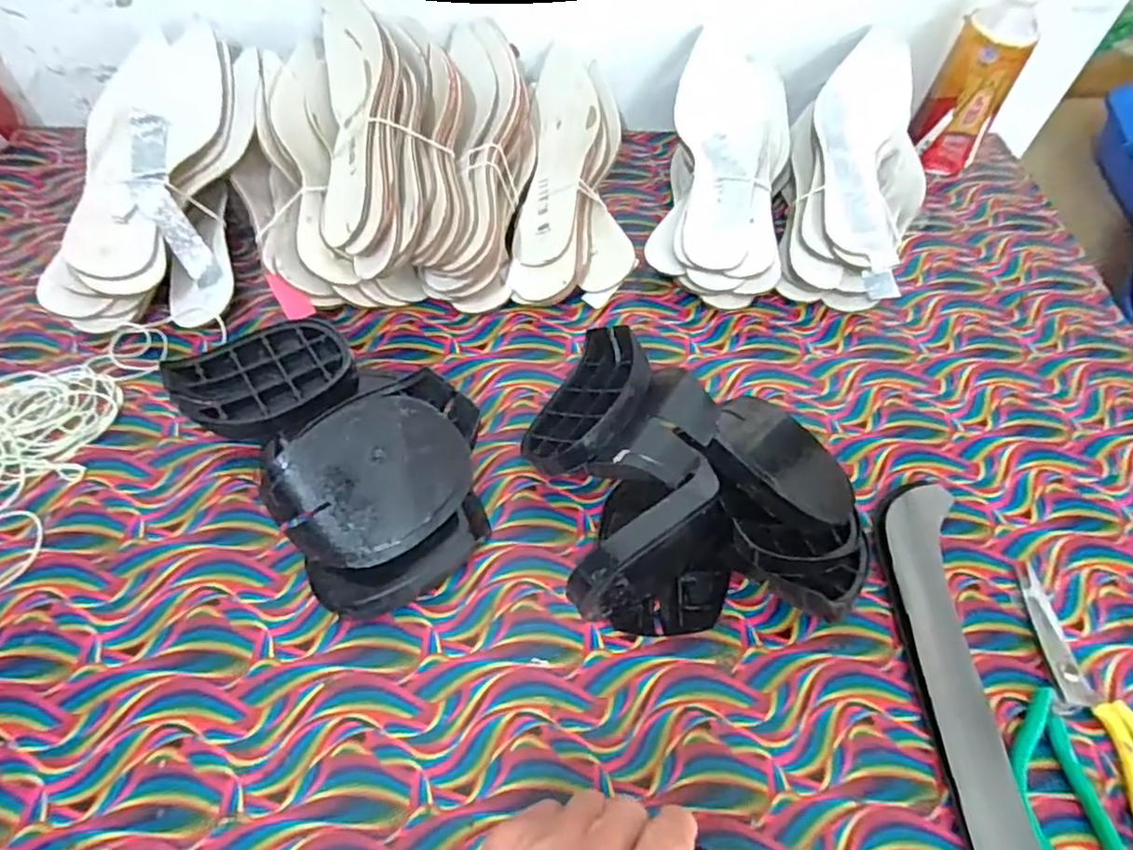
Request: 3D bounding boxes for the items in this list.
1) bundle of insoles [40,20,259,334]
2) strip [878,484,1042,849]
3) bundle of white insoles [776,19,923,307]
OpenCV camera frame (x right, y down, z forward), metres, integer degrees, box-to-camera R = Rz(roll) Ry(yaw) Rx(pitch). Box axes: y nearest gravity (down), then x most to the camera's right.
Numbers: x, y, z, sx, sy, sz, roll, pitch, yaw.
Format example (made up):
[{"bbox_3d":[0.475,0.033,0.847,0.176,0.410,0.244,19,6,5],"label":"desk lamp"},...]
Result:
[{"bbox_3d":[-0.339,-0.218,0.570,0.136,0.060,0.295,2,70,-3],"label":"bundle of insoles"},{"bbox_3d":[0.246,0.166,0.402,0.062,0.016,0.287,-1,55,-4],"label":"strip"},{"bbox_3d":[0.277,-0.242,0.631,0.129,0.060,0.295,16,69,8],"label":"bundle of white insoles"}]

